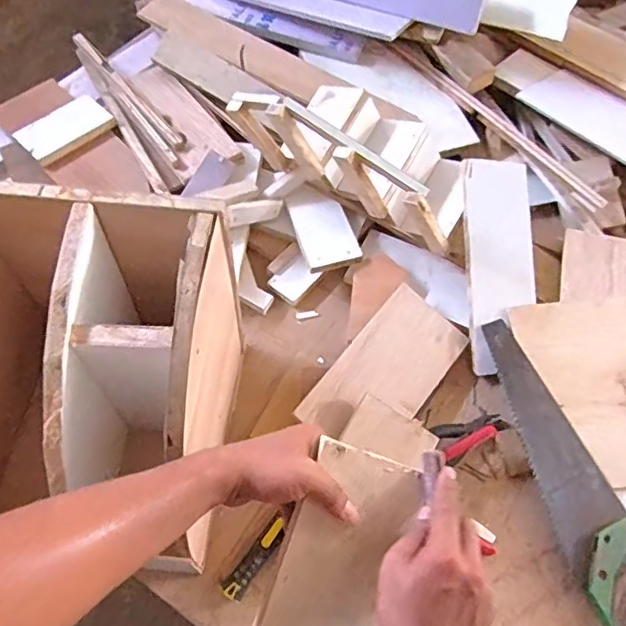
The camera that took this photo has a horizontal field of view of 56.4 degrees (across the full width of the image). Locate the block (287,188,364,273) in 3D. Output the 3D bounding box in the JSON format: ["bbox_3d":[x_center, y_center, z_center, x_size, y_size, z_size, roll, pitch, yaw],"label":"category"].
[{"bbox_3d":[0.014,-0.135,0.933,0.086,0.024,0.141,-14,61,-12],"label":"block"}]

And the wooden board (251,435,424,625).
[{"bbox_3d":[0.010,0.243,0.514,0.102,0.010,0.247,25,85,-17],"label":"wooden board"}]

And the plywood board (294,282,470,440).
[{"bbox_3d":[0.106,0.083,0.809,0.131,0.017,0.251,41,62,2],"label":"plywood board"}]

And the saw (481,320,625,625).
[{"bbox_3d":[0.324,0.210,0.763,0.123,0.031,0.438,-19,62,-14],"label":"saw"}]

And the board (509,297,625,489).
[{"bbox_3d":[0.415,0.106,0.821,0.196,0.010,0.264,-11,72,-1],"label":"board"}]

